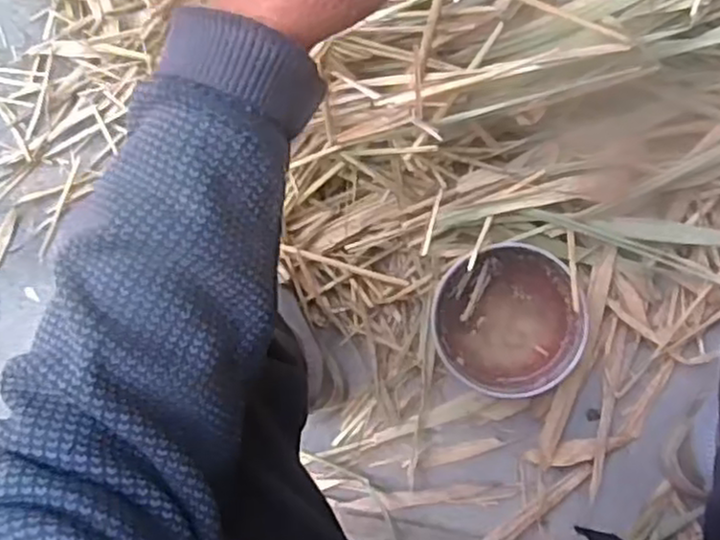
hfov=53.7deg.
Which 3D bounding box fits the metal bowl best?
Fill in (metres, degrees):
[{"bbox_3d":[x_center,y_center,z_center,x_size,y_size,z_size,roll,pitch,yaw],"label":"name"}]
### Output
[{"bbox_3d":[0.162,0.055,0.780,0.159,0.066,0.158,1,93,9],"label":"metal bowl"}]

